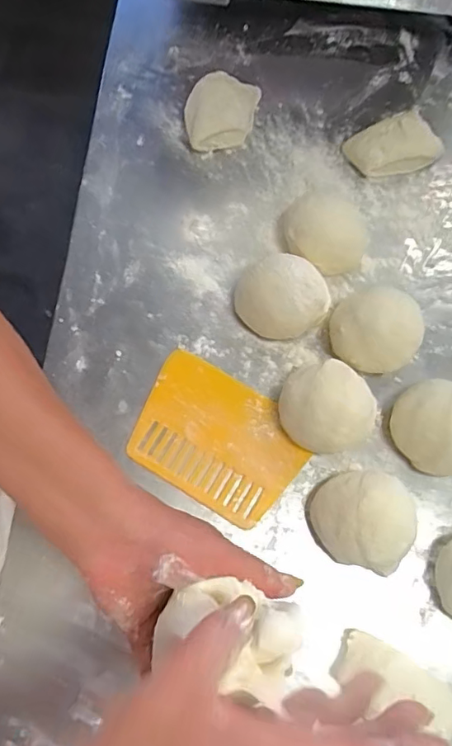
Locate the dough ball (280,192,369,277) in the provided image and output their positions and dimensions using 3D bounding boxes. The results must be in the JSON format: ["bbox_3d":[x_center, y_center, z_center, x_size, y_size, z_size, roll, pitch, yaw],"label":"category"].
[{"bbox_3d":[0.106,-0.153,0.561,0.091,0.043,0.091,1,72,-3],"label":"dough ball"}]

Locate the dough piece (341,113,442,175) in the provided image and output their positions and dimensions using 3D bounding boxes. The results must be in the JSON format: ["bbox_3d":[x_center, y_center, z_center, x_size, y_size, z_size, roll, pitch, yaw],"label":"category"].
[{"bbox_3d":[0.196,-0.265,0.611,0.105,0.036,0.073,-31,76,-13],"label":"dough piece"}]

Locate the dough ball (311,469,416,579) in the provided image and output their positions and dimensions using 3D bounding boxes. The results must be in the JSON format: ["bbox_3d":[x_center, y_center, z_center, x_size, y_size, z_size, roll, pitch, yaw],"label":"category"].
[{"bbox_3d":[0.116,0.125,0.455,0.078,0.059,0.073,1,72,-3],"label":"dough ball"}]

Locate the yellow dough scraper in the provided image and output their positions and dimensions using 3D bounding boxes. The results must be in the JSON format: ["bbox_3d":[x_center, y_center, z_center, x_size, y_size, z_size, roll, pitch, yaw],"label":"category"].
[{"bbox_3d":[-0.009,0.061,0.499,0.155,0.008,0.117,31,71,7],"label":"yellow dough scraper"}]

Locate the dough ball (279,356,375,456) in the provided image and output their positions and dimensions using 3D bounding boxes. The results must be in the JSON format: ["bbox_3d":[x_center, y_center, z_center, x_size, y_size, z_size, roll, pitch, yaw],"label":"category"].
[{"bbox_3d":[0.096,0.029,0.492,0.087,0.062,0.082,1,72,-3],"label":"dough ball"}]

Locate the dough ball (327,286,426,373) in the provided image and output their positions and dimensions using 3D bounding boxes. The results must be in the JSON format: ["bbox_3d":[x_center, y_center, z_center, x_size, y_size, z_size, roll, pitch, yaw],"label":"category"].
[{"bbox_3d":[0.141,-0.040,0.513,0.076,0.064,0.078,1,72,-3],"label":"dough ball"}]

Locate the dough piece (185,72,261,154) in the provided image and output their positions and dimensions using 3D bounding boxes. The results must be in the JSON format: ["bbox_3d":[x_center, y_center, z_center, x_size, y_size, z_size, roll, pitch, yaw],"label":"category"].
[{"bbox_3d":[-0.007,-0.299,0.613,0.075,0.038,0.101,15,71,2],"label":"dough piece"}]

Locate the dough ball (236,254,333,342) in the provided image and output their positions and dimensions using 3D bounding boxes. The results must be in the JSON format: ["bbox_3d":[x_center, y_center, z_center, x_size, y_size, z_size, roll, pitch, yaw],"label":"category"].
[{"bbox_3d":[0.053,-0.075,0.522,0.074,0.062,0.078,1,72,-3],"label":"dough ball"}]

